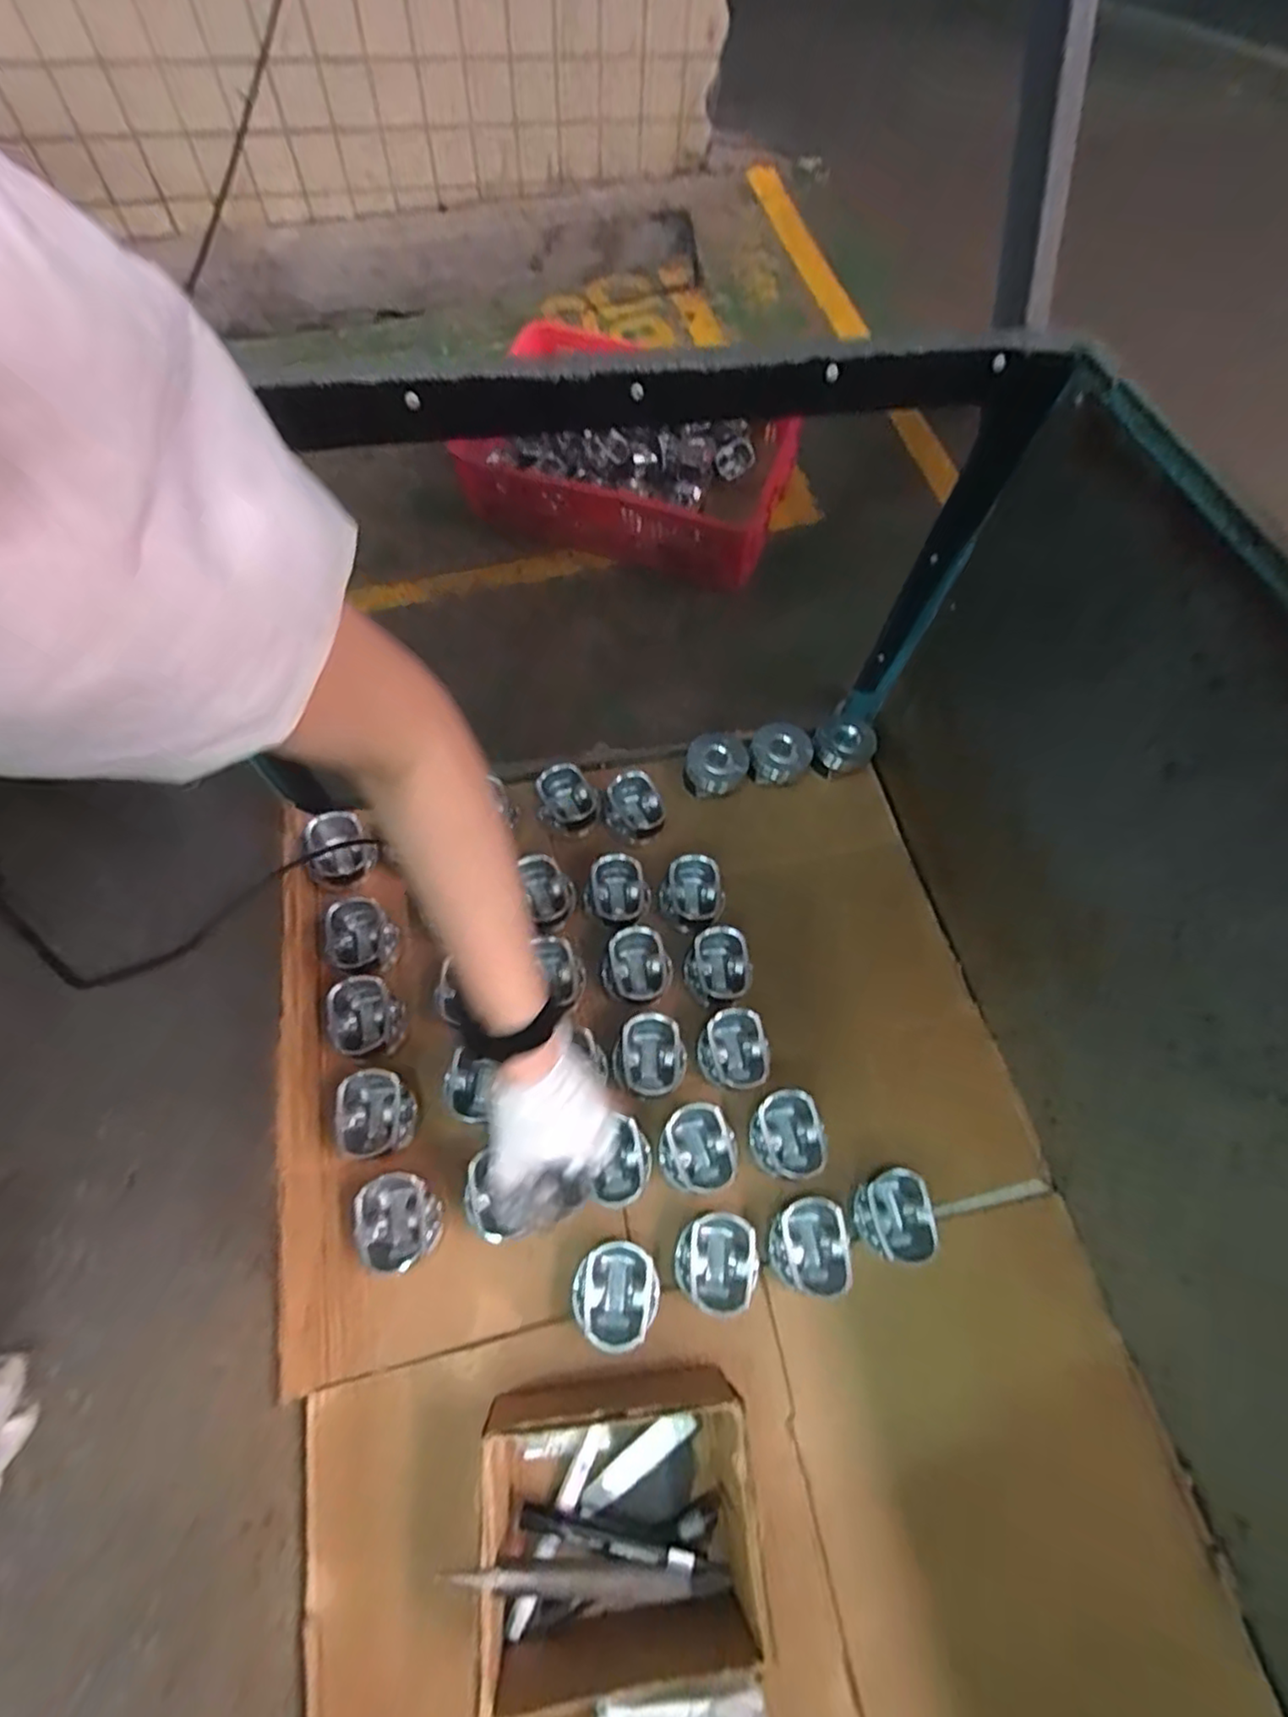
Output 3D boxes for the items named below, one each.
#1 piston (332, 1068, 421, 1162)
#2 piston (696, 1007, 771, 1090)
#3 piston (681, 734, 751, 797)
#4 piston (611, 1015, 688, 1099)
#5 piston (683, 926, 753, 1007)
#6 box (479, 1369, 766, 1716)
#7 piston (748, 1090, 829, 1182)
[{"bbox_3d":[-0.260,0.245,0.627,0.072,0.048,0.077,1,65,-3],"label":"piston"},{"bbox_3d":[0.095,0.199,0.675,0.071,0.048,0.075,1,65,-3],"label":"piston"},{"bbox_3d":[0.092,-0.122,0.836,0.076,0.047,0.087,16,65,4],"label":"piston"},{"bbox_3d":[0.006,0.203,0.666,0.071,0.044,0.077,1,65,-3],"label":"piston"},{"bbox_3d":[0.082,0.124,0.727,0.068,0.072,0.074,1,65,-3],"label":"piston"},{"bbox_3d":[-0.019,0.500,0.492,0.189,0.088,0.150,-3,65,-5],"label":"box"},{"bbox_3d":[0.141,0.274,0.647,0.071,0.042,0.080,-13,66,-9],"label":"piston"}]

